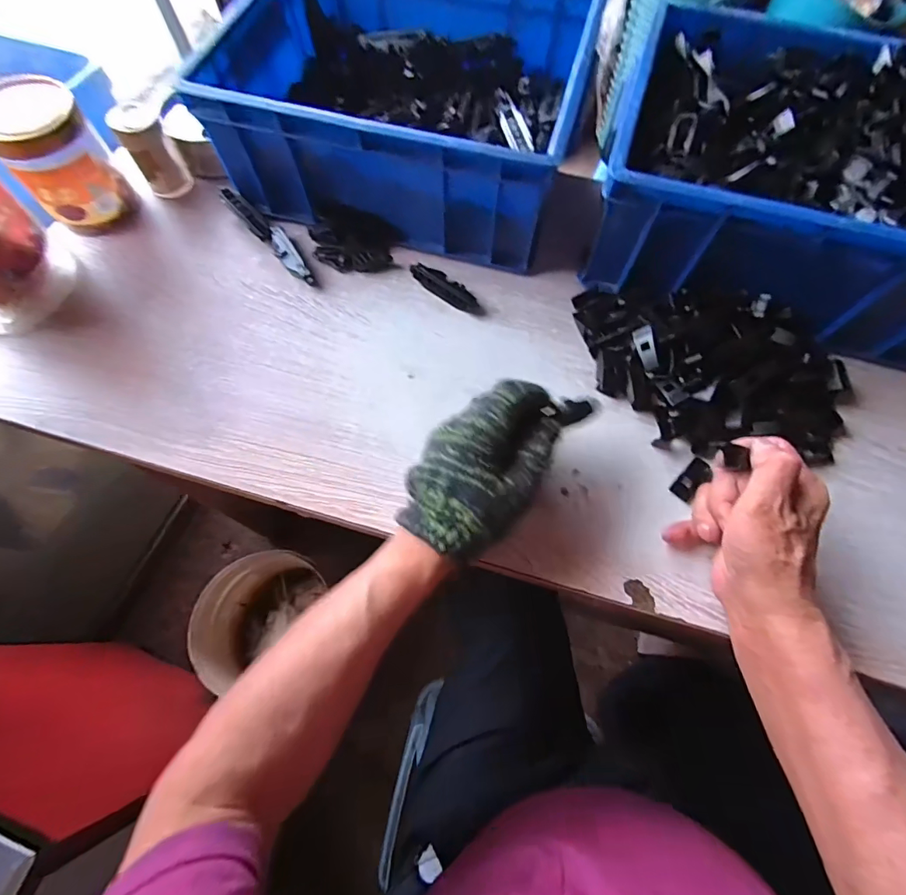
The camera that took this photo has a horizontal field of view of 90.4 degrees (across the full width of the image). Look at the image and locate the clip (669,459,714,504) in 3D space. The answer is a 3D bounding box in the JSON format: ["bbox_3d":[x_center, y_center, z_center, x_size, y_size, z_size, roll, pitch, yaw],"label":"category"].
[{"bbox_3d":[0.204,0.028,0.384,0.019,0.007,0.040,43,73,15],"label":"clip"}]

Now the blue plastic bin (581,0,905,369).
[{"bbox_3d":[0.330,-0.246,0.421,0.362,0.123,0.250,17,69,6],"label":"blue plastic bin"}]

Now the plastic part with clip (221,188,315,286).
[{"bbox_3d":[-0.191,-0.223,0.474,0.026,0.020,0.149,-40,74,-15],"label":"plastic part with clip"}]

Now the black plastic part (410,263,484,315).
[{"bbox_3d":[-0.006,-0.161,0.456,0.084,0.010,0.022,33,71,12],"label":"black plastic part"}]

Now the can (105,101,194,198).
[{"bbox_3d":[-0.321,-0.318,0.482,0.043,0.074,0.041,0,68,-1],"label":"can"}]

